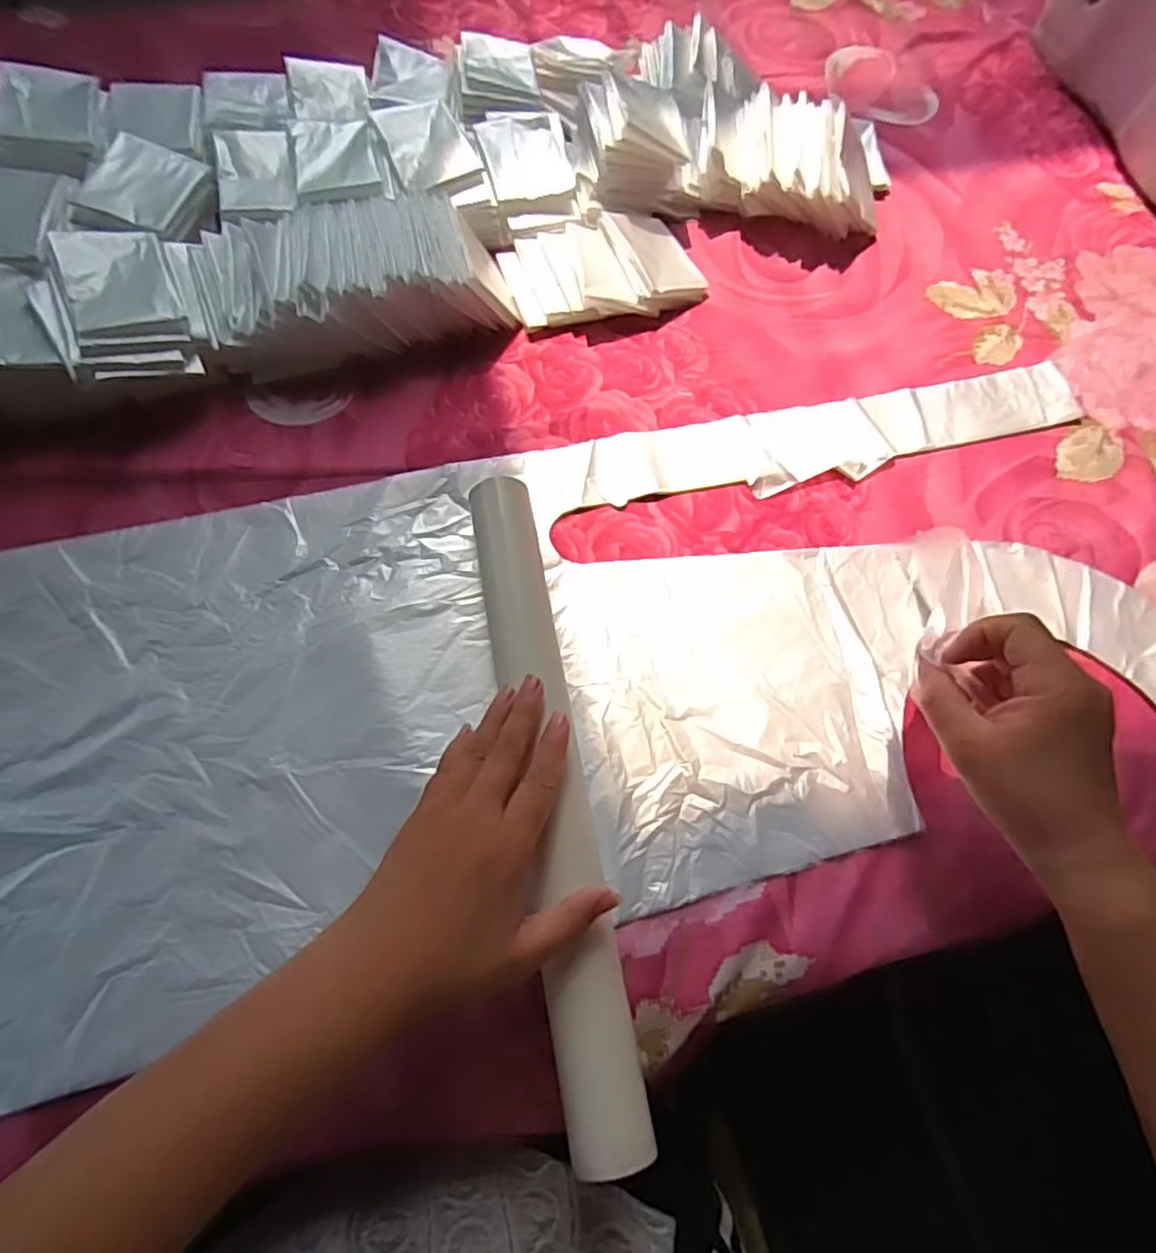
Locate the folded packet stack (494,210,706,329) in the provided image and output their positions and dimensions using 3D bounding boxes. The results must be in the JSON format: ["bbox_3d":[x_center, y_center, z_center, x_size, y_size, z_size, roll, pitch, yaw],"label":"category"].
[{"bbox_3d":[0.020,-0.283,0.528,0.148,0.028,0.093,-16,70,-9],"label":"folded packet stack"}]

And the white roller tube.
[{"bbox_3d":[-0.015,0.077,0.364,0.041,0.034,0.358,-9,68,-6],"label":"white roller tube"}]

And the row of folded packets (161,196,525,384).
[{"bbox_3d":[-0.166,-0.253,0.487,0.225,0.056,0.103,-18,70,-9],"label":"row of folded packets"}]

